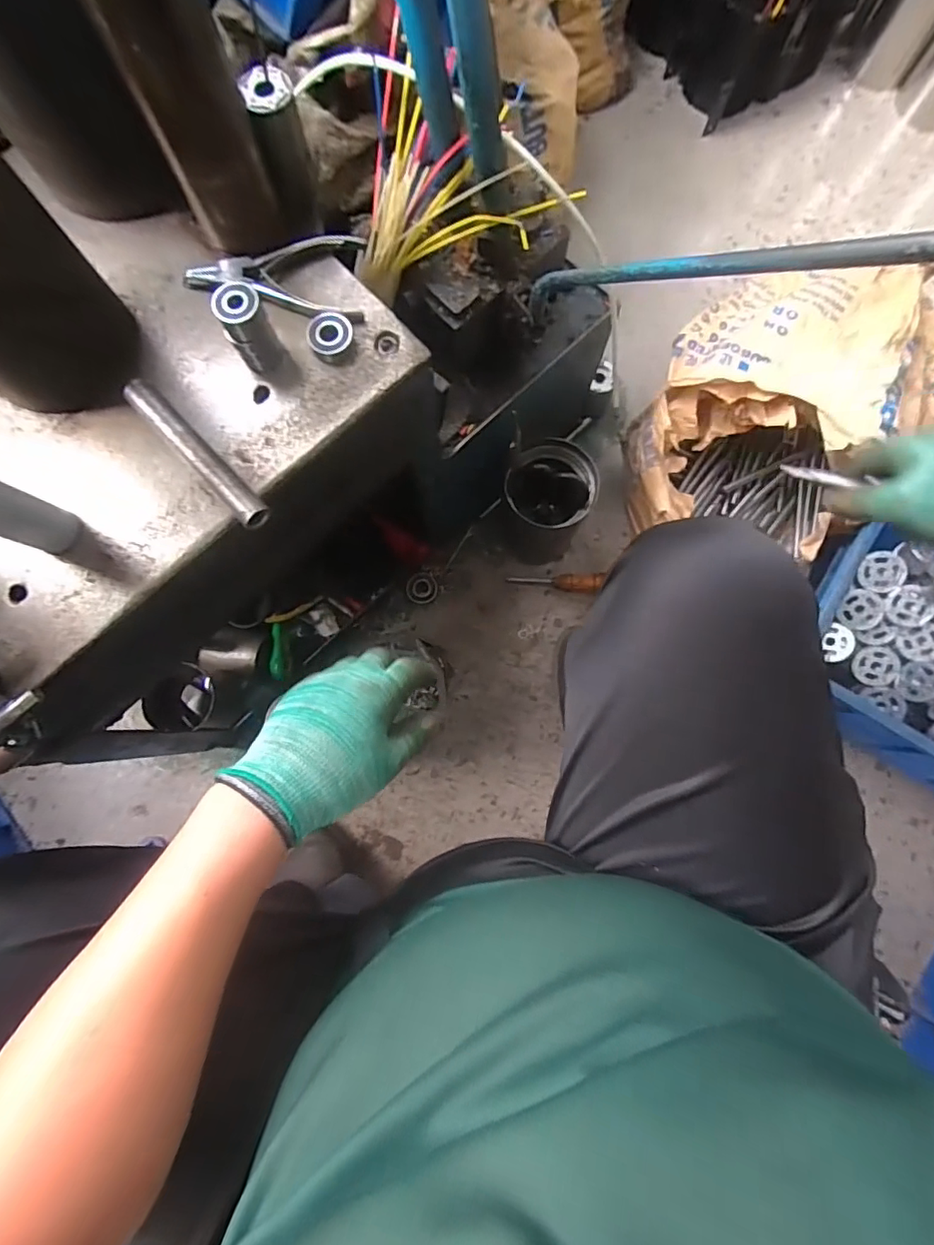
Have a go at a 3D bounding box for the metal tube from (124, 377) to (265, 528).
[{"bbox_3d":[-0.197,-0.122,0.400,0.020,0.023,0.139,-44,83,-7],"label":"metal tube"}]

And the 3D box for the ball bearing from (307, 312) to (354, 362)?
[{"bbox_3d":[-0.104,-0.219,0.420,0.032,0.014,0.033,0,80,0],"label":"ball bearing"}]

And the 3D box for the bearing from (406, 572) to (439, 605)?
[{"bbox_3d":[-0.067,-0.051,0.829,0.046,0.011,0.045,0,80,0],"label":"bearing"}]

